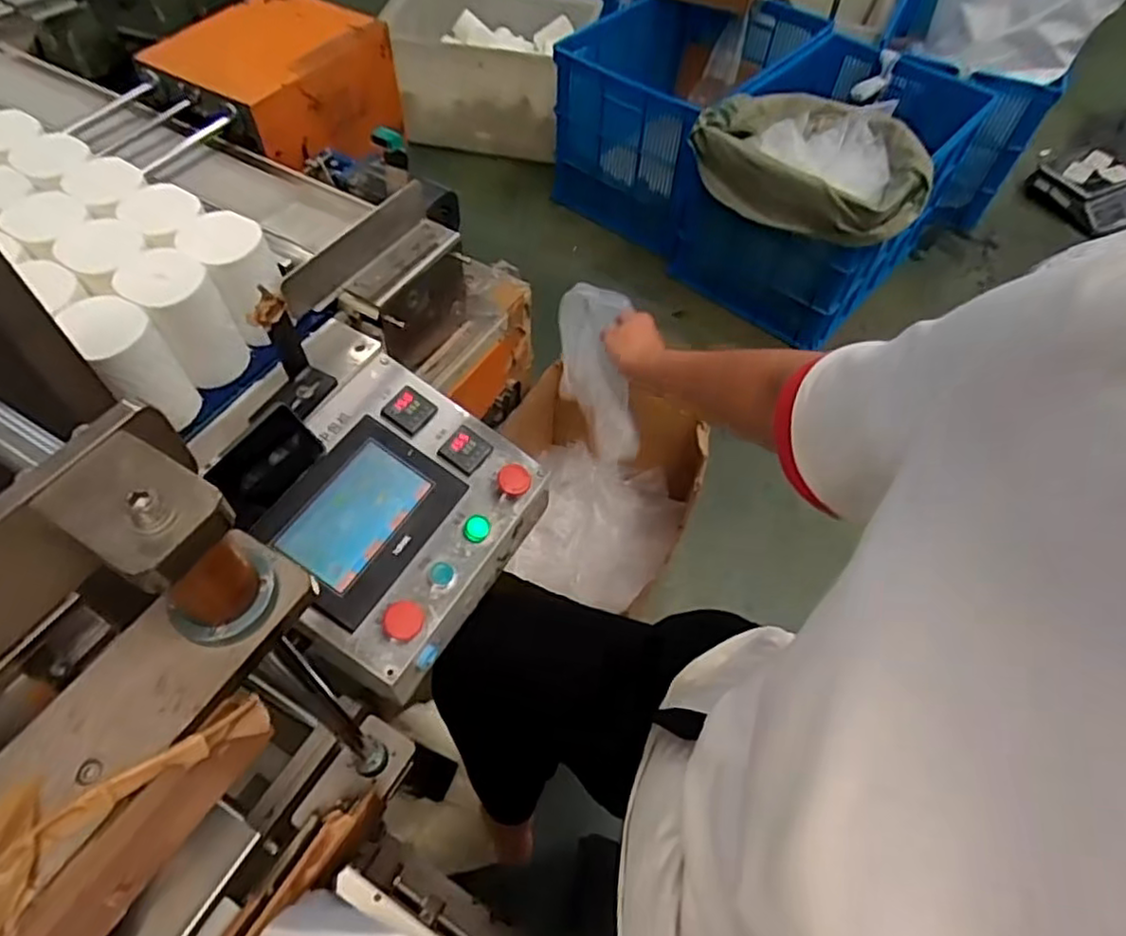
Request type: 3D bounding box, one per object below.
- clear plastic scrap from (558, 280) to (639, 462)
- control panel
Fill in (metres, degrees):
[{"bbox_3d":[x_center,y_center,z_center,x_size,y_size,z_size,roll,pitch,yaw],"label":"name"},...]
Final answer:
[{"bbox_3d":[0.057,-0.139,0.981,0.057,0.294,0.148,-36,47,-23],"label":"clear plastic scrap"},{"bbox_3d":[-0.196,0.058,0.782,0.250,0.124,0.311,26,59,15],"label":"control panel"}]

